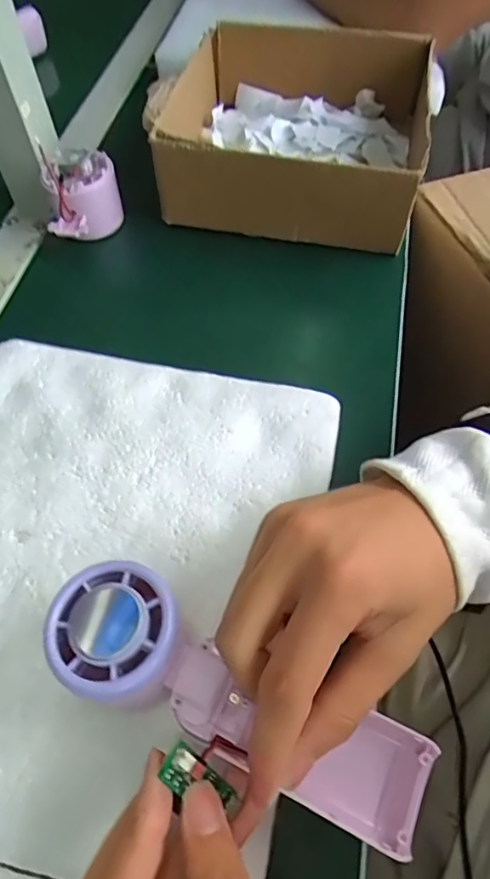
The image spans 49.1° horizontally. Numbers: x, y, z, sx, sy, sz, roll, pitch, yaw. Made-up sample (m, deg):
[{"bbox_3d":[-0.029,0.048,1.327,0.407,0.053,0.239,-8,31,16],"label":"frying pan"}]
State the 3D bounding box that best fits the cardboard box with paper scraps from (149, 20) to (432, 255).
[{"bbox_3d":[0.044,-0.270,0.465,0.200,0.075,0.215,8,59,7],"label":"cardboard box with paper scraps"}]

